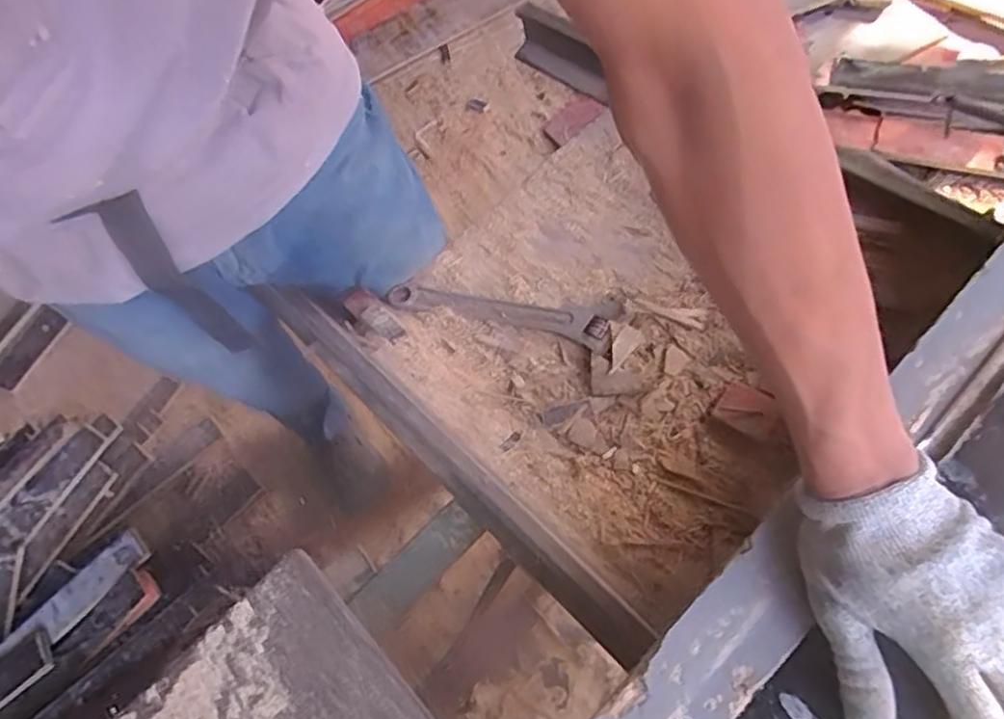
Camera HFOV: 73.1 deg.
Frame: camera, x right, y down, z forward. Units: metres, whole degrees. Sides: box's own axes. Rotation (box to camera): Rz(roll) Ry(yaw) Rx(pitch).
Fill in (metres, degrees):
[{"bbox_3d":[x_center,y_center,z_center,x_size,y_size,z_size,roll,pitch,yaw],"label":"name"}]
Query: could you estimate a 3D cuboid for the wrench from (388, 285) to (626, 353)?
[{"bbox_3d":[-0.004,-0.051,0.707,0.252,0.012,0.054,10,67,19],"label":"wrench"}]

